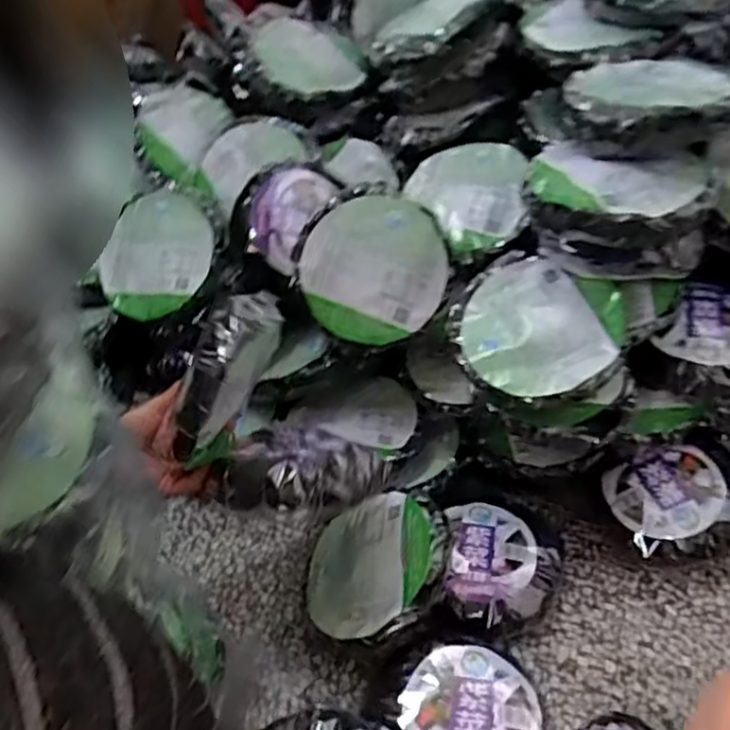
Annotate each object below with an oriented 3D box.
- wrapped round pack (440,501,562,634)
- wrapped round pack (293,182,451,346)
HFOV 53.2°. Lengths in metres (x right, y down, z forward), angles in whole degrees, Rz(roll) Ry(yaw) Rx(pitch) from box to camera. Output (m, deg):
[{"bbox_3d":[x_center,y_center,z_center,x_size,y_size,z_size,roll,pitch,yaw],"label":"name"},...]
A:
[{"bbox_3d":[0.141,0.211,0.759,0.113,0.060,0.126,3,46,9],"label":"wrapped round pack"},{"bbox_3d":[0.008,-0.102,0.763,0.152,0.032,0.153,-1,98,-4],"label":"wrapped round pack"}]

